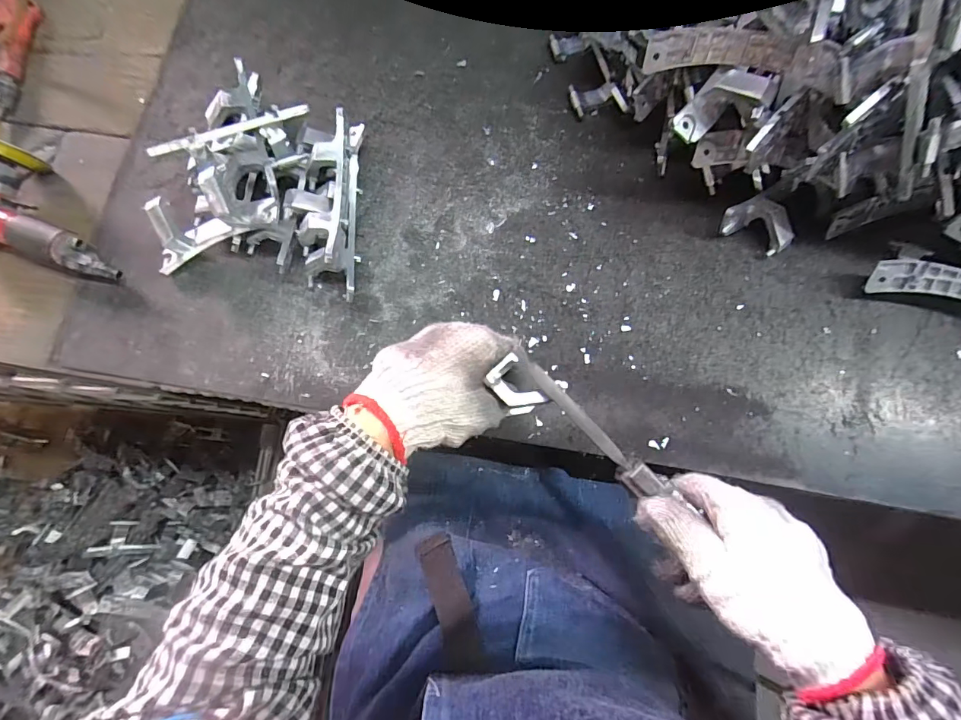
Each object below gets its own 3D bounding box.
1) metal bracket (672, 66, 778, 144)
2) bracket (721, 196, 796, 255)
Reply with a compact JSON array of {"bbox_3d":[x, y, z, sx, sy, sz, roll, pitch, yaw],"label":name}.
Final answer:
[{"bbox_3d":[0.203,-0.214,0.375,0.075,0.024,0.044,-22,76,31],"label":"metal bracket"},{"bbox_3d":[0.270,-0.128,0.438,0.049,0.028,0.059,-37,80,-6],"label":"bracket"}]

